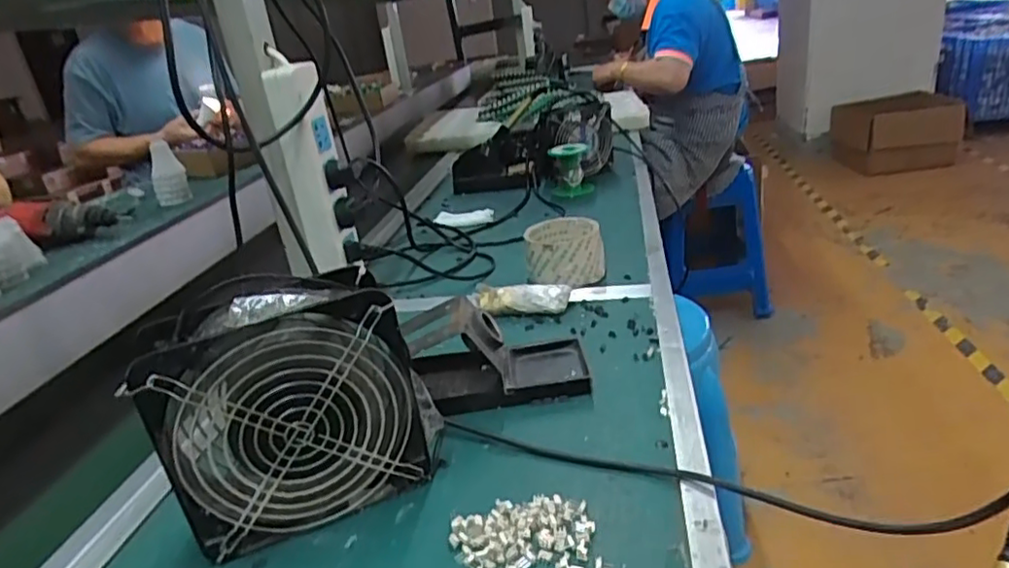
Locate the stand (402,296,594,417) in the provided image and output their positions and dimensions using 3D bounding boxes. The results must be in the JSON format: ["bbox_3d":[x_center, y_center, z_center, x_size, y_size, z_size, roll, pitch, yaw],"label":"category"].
[{"bbox_3d":[-0.010,0.052,0.520,0.149,0.070,0.076,-10,24,-4],"label":"stand"}]

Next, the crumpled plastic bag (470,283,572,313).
[{"bbox_3d":[0.016,0.016,0.646,0.100,0.033,0.021,2,25,20],"label":"crumpled plastic bag"}]

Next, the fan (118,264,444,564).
[{"bbox_3d":[-0.131,0.077,0.408,0.157,0.154,0.053,-16,25,-18],"label":"fan"}]

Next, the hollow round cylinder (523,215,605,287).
[{"bbox_3d":[0.067,-0.032,0.707,0.083,0.059,0.082,-6,24,4],"label":"hollow round cylinder"}]

